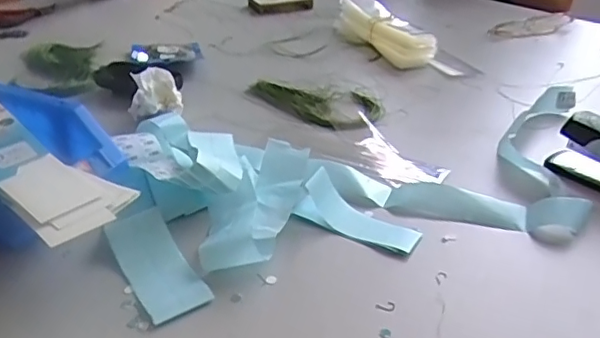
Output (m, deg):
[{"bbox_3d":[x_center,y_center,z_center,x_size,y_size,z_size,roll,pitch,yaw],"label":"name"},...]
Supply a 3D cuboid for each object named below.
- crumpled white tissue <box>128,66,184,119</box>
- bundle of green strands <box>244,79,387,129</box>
[{"bbox_3d":[-0.158,-0.084,0.607,0.056,0.047,0.022,-8,33,-12],"label":"crumpled white tissue"},{"bbox_3d":[0.017,-0.084,0.674,0.167,0.013,0.097,16,36,25],"label":"bundle of green strands"}]

